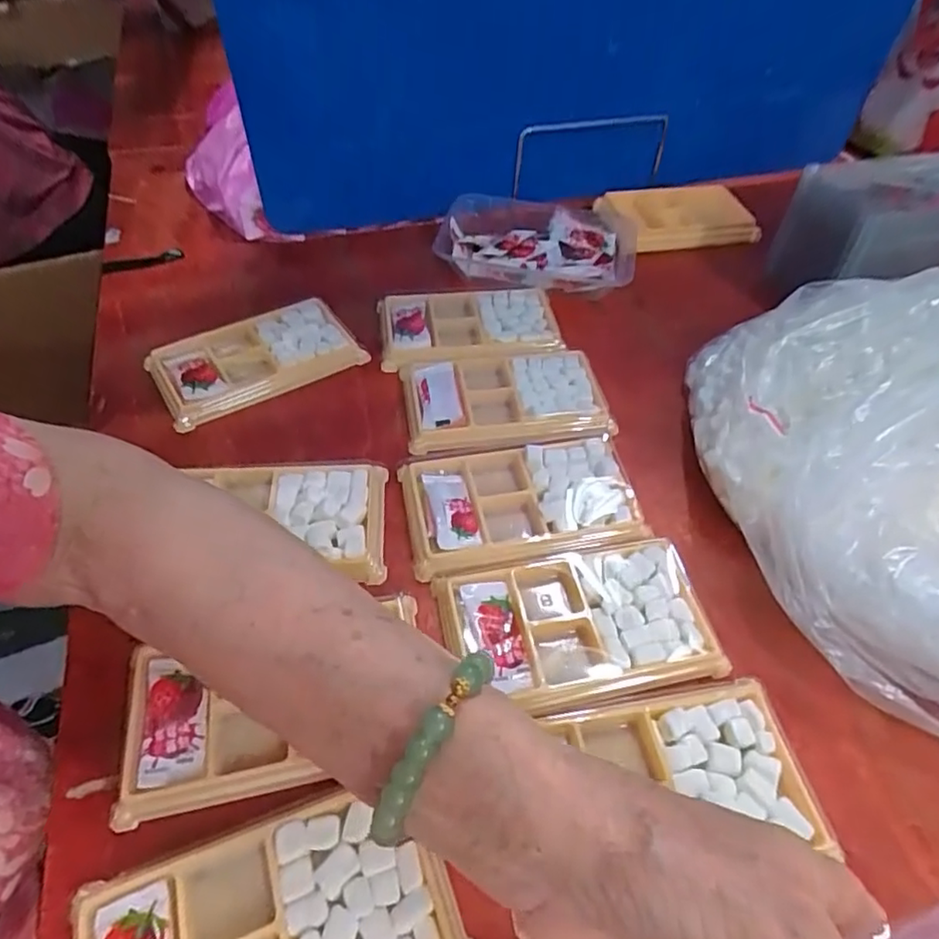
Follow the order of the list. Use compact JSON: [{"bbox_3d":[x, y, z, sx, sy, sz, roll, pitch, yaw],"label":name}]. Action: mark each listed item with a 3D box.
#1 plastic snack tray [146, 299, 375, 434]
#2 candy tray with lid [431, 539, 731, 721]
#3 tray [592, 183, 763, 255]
[{"bbox_3d":[-0.153,-0.079,0.433,0.136,0.017,0.077,-27,57,-22],"label":"plastic snack tray"},{"bbox_3d":[0.055,0.082,0.313,0.133,0.017,0.078,-8,52,-9],"label":"candy tray with lid"},{"bbox_3d":[0.193,-0.244,0.574,0.136,0.028,0.080,-7,52,-8],"label":"tray"}]

